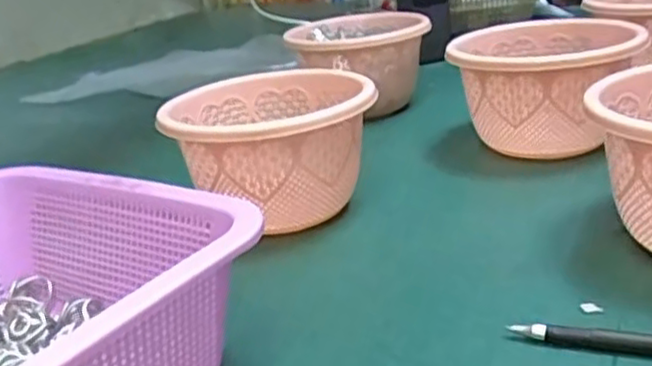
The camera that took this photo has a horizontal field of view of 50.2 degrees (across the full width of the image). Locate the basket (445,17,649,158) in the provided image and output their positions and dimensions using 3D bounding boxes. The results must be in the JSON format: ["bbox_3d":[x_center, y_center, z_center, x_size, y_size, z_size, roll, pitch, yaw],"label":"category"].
[{"bbox_3d":[0.175,-0.074,0.557,0.132,0.086,0.141,0,22,17],"label":"basket"}]

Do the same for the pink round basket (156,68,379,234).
[{"bbox_3d":[-0.037,-0.022,0.491,0.130,0.082,0.133,-6,21,2],"label":"pink round basket"}]

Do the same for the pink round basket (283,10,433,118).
[{"bbox_3d":[0.031,-0.118,0.701,0.130,0.080,0.120,-6,21,2],"label":"pink round basket"}]

